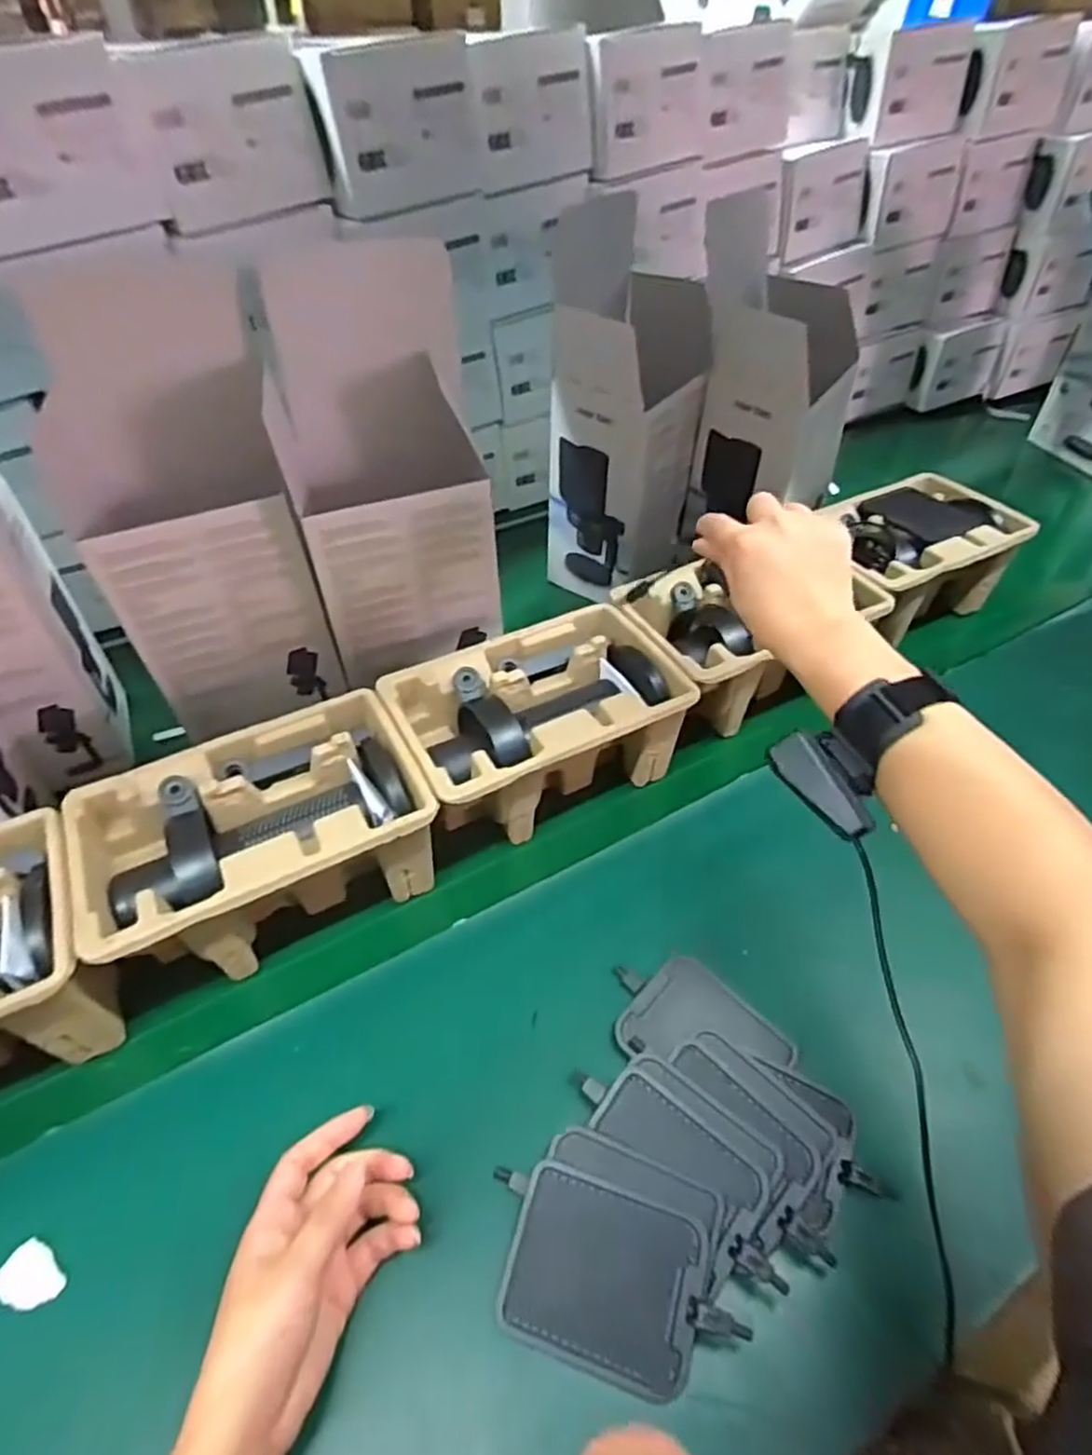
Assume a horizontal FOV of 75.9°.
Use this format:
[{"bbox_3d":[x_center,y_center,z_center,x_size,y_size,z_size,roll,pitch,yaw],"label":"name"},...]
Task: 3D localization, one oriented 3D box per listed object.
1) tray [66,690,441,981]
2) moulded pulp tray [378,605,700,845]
[{"bbox_3d":[-0.201,0.086,0.515,0.220,0.102,0.143,-22,48,-19],"label":"tray"},{"bbox_3d":[-0.006,0.001,0.594,0.222,0.100,0.145,-23,48,-19],"label":"moulded pulp tray"}]

